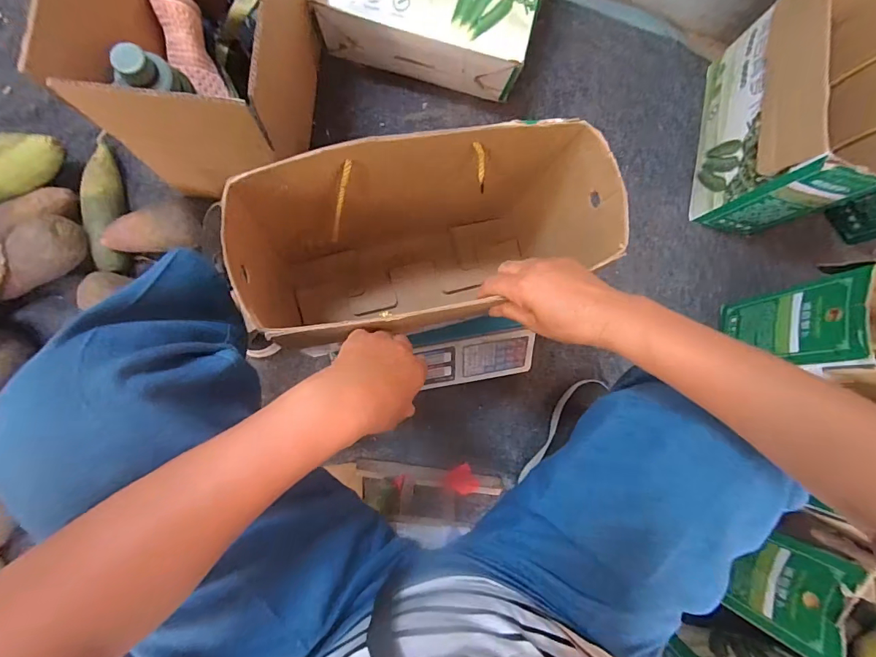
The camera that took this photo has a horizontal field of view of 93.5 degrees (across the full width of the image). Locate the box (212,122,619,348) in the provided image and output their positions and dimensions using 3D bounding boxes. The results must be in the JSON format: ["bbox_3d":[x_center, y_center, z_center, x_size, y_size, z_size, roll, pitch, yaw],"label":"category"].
[{"bbox_3d":[-0.025,-0.102,0.514,0.393,0.257,0.174,-19,87,-9],"label":"box"}]

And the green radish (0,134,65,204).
[{"bbox_3d":[-0.644,-0.229,0.606,0.177,0.062,0.057,-29,89,-9],"label":"green radish"}]

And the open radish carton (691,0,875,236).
[{"bbox_3d":[0.619,-0.381,0.720,0.184,0.260,0.360,14,83,-6],"label":"open radish carton"}]

